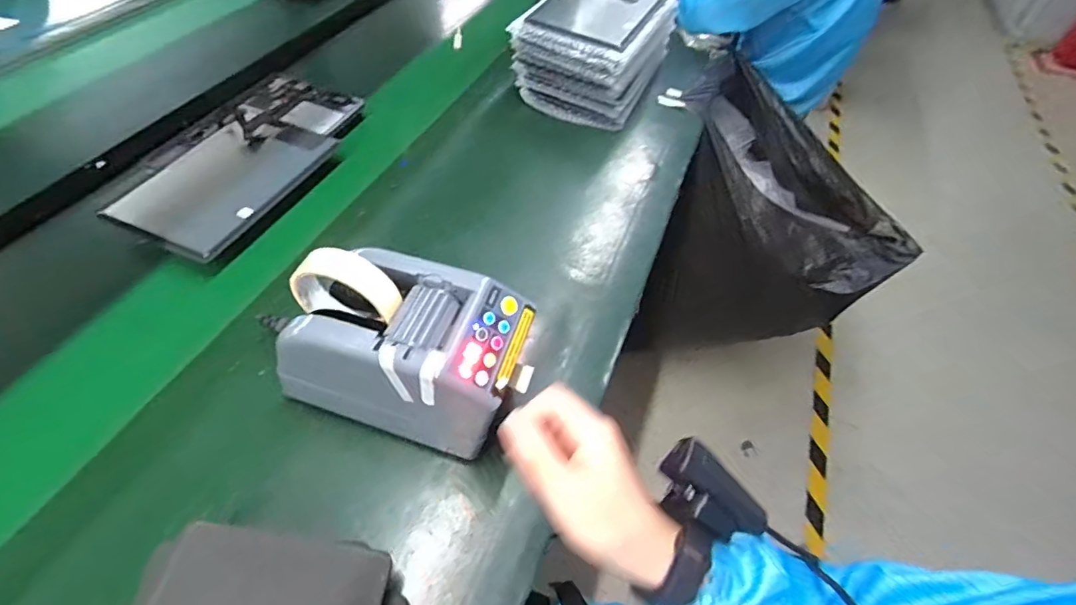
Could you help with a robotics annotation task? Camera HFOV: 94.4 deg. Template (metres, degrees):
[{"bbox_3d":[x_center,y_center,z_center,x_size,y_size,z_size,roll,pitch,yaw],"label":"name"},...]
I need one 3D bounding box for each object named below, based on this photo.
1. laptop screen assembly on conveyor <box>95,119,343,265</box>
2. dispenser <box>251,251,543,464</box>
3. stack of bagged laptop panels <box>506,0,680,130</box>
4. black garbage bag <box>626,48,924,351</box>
[{"bbox_3d":[-0.397,-0.160,0.629,0.163,0.014,0.240,22,52,7],"label":"laptop screen assembly on conveyor"},{"bbox_3d":[-0.115,0.042,0.446,0.213,0.163,0.111,16,53,6],"label":"dispenser"},{"bbox_3d":[0.097,-0.442,0.861,0.211,0.142,0.276,22,54,11],"label":"stack of bagged laptop panels"},{"bbox_3d":[0.518,-0.160,1.235,0.478,0.676,0.366,17,53,8],"label":"black garbage bag"}]

